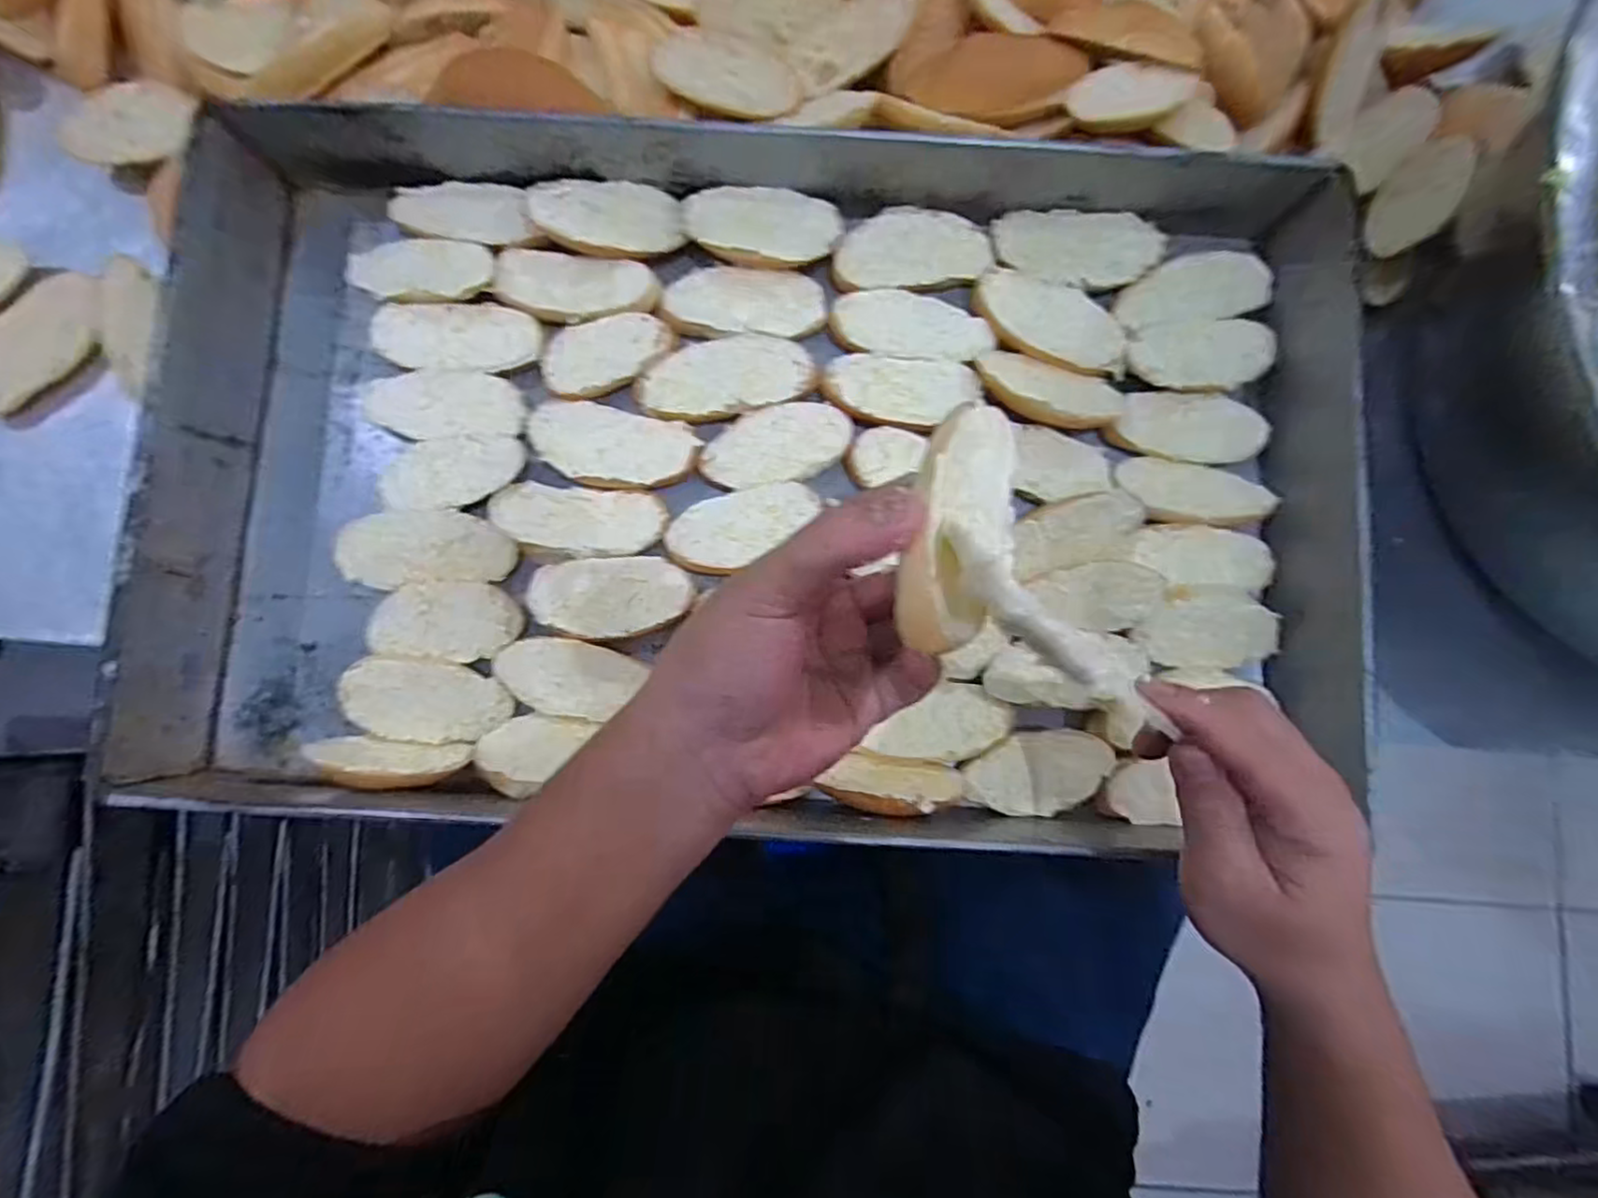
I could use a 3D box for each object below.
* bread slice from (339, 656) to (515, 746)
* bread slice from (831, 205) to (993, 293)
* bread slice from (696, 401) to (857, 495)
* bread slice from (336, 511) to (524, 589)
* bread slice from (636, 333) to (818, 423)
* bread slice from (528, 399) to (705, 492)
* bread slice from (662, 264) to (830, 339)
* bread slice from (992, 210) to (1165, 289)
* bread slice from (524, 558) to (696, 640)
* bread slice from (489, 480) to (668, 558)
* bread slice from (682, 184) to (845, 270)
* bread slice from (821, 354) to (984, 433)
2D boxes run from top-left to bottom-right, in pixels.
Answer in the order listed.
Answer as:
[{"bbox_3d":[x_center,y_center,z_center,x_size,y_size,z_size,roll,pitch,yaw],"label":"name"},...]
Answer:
[{"bbox_3d":[-0.204,0.057,0.369,0.086,0.009,0.045,7,84,0],"label":"bread slice"},{"bbox_3d":[0.067,-0.207,0.403,0.091,0.007,0.045,-1,84,-1],"label":"bread slice"},{"bbox_3d":[-0.014,-0.088,0.388,0.085,0.010,0.045,-10,84,-2],"label":"bread slice"},{"bbox_3d":[-0.207,-0.027,0.373,0.094,0.012,0.041,1,84,-1],"label":"bread slice"},{"bbox_3d":[-0.043,-0.129,0.392,0.100,0.008,0.047,-11,84,-2],"label":"bread slice"},{"bbox_3d":[-0.108,-0.087,0.390,0.095,0.007,0.046,14,84,1],"label":"bread slice"},{"bbox_3d":[-0.033,-0.176,0.402,0.095,0.010,0.044,0,84,-1],"label":"bread slice"},{"bbox_3d":[0.166,-0.210,0.407,0.099,0.008,0.047,6,84,0],"label":"bread slice"},{"bbox_3d":[-0.105,-0.001,0.381,0.086,0.018,0.044,-3,84,-1],"label":"bread slice"},{"bbox_3d":[-0.125,-0.044,0.385,0.095,0.010,0.039,6,84,0],"label":"bread slice"},{"bbox_3d":[-0.021,-0.218,0.396,0.089,0.010,0.045,-1,84,-1],"label":"bread slice"},{"bbox_3d":[0.059,-0.119,0.393,0.089,0.013,0.044,6,84,0],"label":"bread slice"}]

